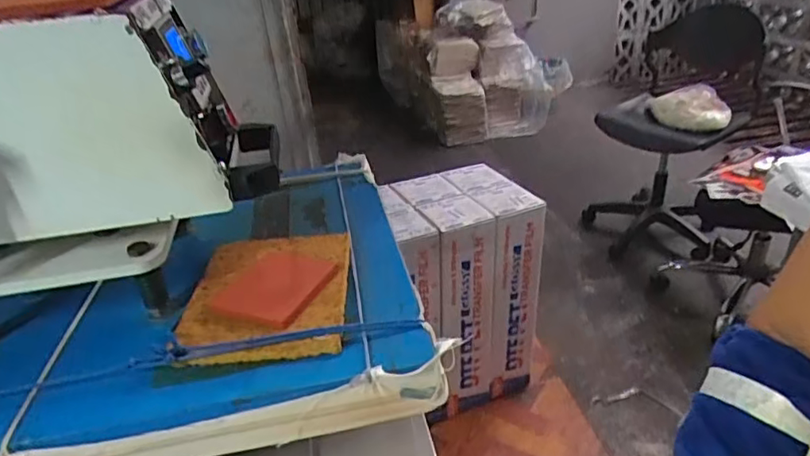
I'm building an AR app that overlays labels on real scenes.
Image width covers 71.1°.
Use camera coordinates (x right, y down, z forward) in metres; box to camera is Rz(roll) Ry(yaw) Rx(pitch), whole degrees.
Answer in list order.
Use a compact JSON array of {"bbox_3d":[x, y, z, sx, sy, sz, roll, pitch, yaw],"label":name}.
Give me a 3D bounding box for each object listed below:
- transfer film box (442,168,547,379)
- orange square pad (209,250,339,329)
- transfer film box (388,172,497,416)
[{"bbox_3d":[0.261,0.134,1.668,0.162,0.567,0.310,-16,32,-19],"label":"transfer film box"},{"bbox_3d":[-0.117,0.050,0.508,0.088,0.008,0.099,8,32,21],"label":"orange square pad"},{"bbox_3d":[0.110,0.195,1.627,0.173,0.615,0.311,-16,32,-20],"label":"transfer film box"}]

